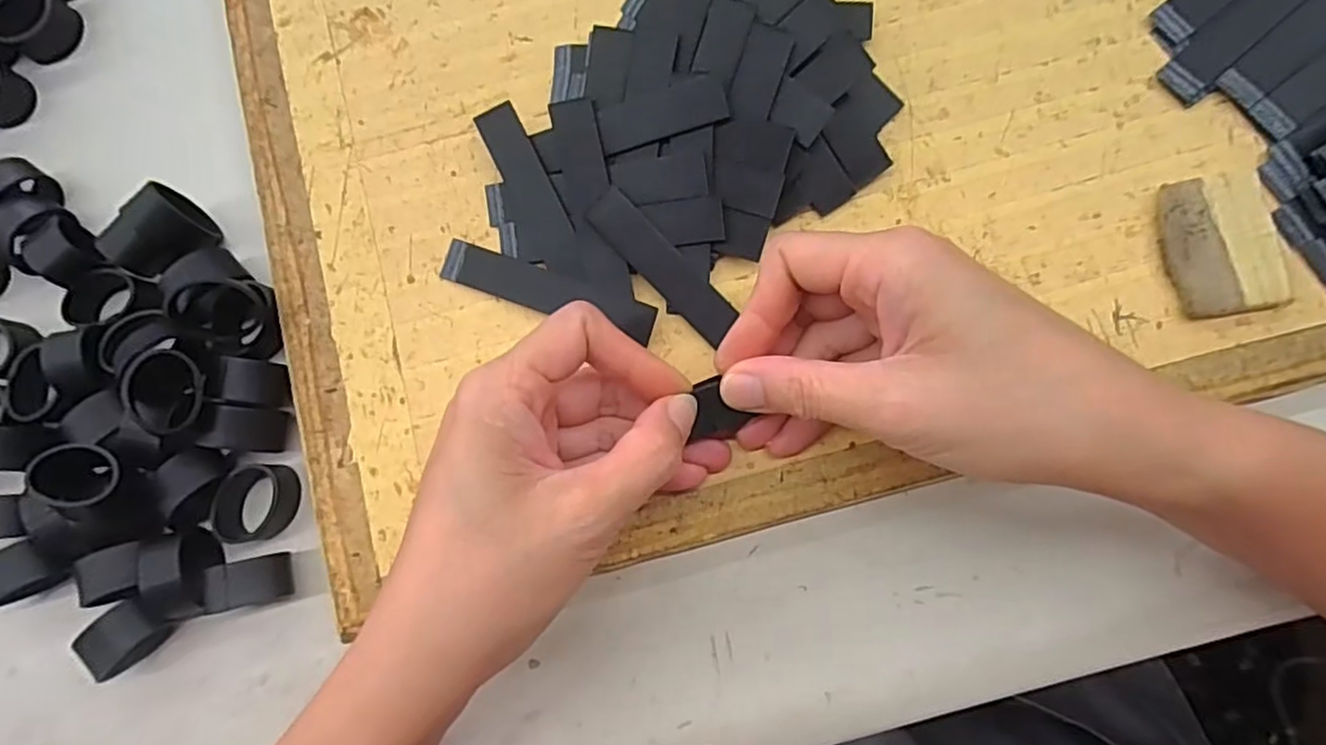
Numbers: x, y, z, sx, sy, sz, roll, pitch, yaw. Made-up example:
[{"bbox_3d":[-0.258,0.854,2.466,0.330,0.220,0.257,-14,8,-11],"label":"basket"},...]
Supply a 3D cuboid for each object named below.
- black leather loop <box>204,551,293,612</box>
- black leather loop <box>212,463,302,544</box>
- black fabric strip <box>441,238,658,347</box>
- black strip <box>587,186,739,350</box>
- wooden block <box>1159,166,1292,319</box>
[{"bbox_3d":[-0.160,0.082,0.262,0.025,0.024,0.018,-10,84,1],"label":"black leather loop"},{"bbox_3d":[-0.165,0.053,0.272,0.025,0.016,0.031,5,85,3],"label":"black leather loop"},{"bbox_3d":[-0.047,-0.033,0.271,0.090,0.006,0.017,20,86,4],"label":"black fabric strip"},{"bbox_3d":[0.000,-0.043,0.264,0.017,0.006,0.072,-45,85,-2],"label":"black strip"},{"bbox_3d":[0.214,-0.049,0.255,0.038,0.008,0.054,-7,84,2],"label":"wooden block"}]

